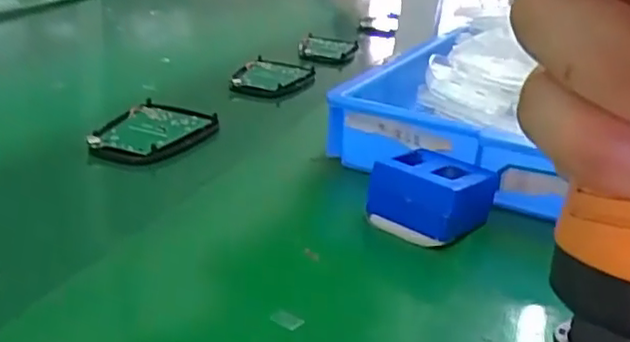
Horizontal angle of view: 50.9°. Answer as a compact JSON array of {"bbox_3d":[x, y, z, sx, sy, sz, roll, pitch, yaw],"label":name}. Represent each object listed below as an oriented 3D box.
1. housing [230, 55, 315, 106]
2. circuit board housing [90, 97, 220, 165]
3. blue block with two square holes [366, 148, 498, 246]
[{"bbox_3d":[-0.038,-0.084,0.596,0.063,0.016,0.084,13,23,8],"label":"housing"},{"bbox_3d":[-0.108,-0.028,0.447,0.064,0.012,0.089,14,23,10],"label":"circuit board housing"},{"bbox_3d":[0.064,0.011,0.356,0.051,0.034,0.055,24,27,30],"label":"blue block with two square holes"}]

